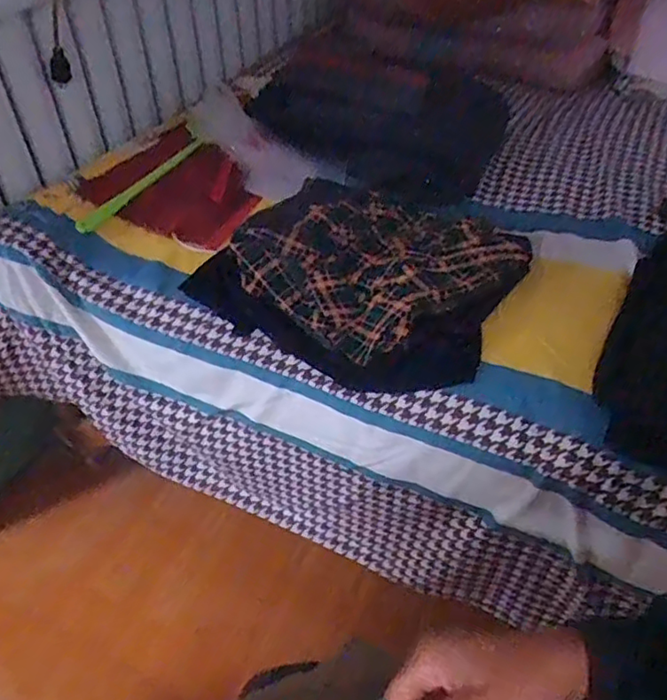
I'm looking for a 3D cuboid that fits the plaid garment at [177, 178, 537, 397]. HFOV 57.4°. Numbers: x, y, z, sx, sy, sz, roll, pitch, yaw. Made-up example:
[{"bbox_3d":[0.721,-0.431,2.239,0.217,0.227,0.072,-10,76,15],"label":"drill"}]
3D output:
[{"bbox_3d":[0.035,-0.114,0.887,0.418,0.142,0.325,23,49,25],"label":"plaid garment"}]

